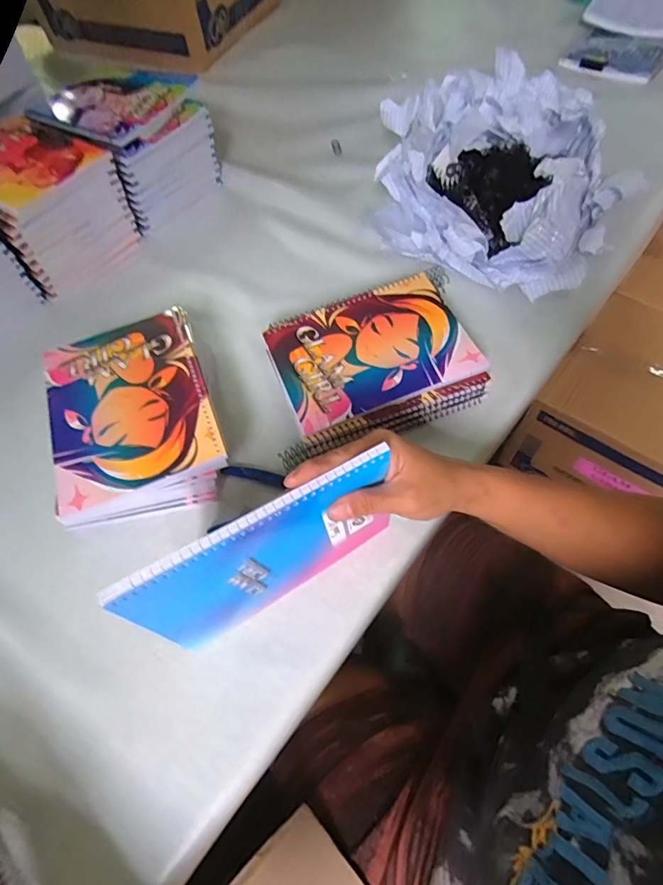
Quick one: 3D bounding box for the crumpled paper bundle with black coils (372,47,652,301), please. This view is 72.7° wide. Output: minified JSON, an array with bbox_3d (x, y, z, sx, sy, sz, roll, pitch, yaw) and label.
[{"bbox_3d":[0.201,-0.340,0.575,0.317,0.115,0.292,18,65,13],"label":"crumpled paper bundle with black coils"}]

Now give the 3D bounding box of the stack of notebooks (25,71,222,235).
[{"bbox_3d":[-0.280,-0.440,0.674,0.179,0.121,0.188,38,71,21],"label":"stack of notebooks"}]

